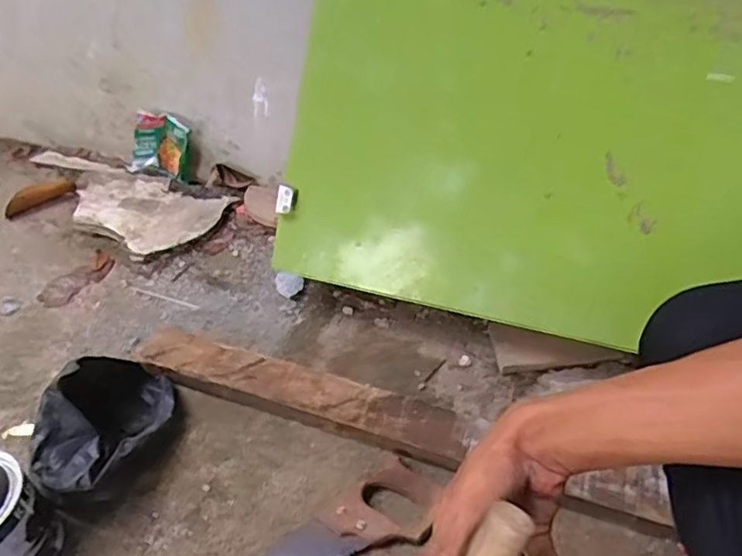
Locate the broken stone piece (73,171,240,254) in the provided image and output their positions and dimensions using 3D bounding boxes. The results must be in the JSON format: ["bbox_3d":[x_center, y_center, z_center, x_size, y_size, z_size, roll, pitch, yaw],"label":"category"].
[{"bbox_3d":[-0.402,-0.119,1.105,0.279,0.024,0.173,17,49,19],"label":"broken stone piece"}]

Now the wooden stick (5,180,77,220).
[{"bbox_3d":[-0.612,-0.152,1.143,0.127,0.026,0.030,-30,51,-24],"label":"wooden stick"}]

